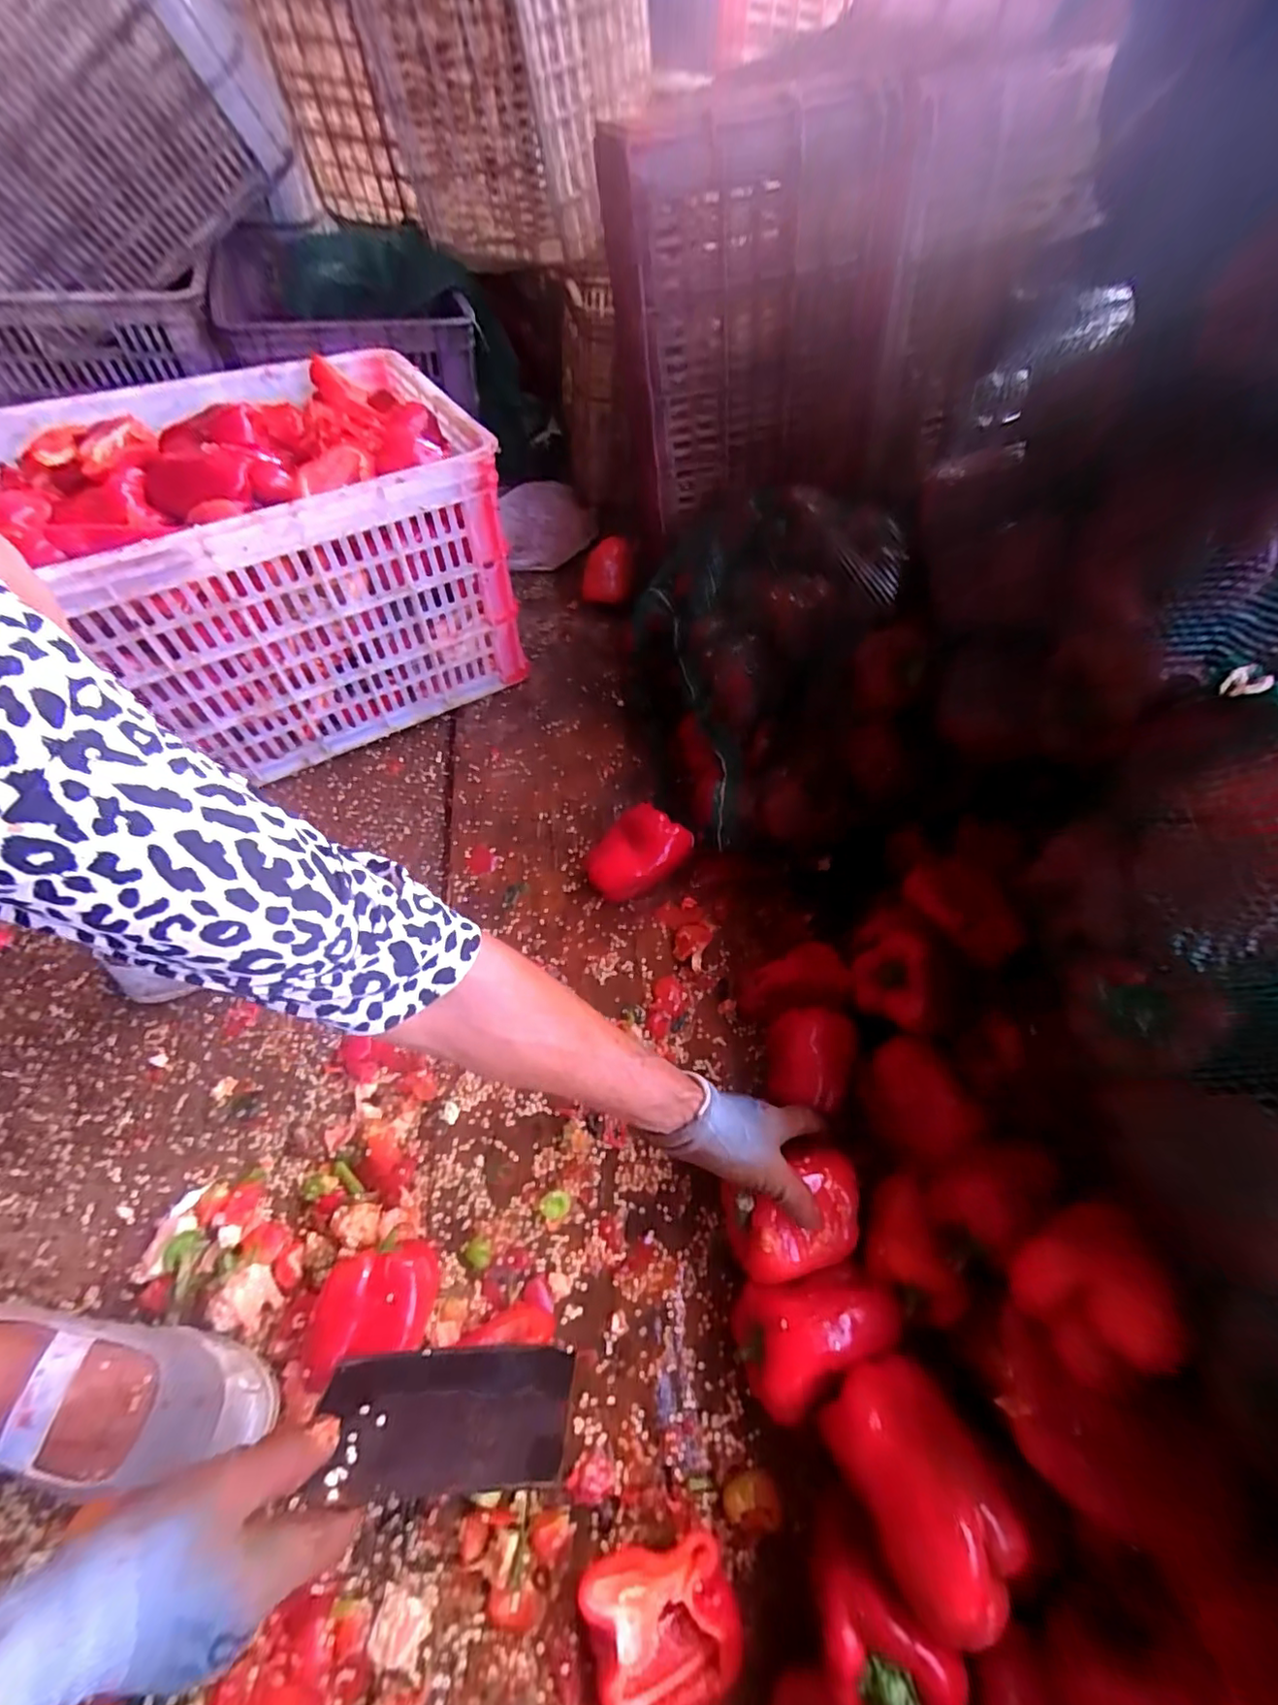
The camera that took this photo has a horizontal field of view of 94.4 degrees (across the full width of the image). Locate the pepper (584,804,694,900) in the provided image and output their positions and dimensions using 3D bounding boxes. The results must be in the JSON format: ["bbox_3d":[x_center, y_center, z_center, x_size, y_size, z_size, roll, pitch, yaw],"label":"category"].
[{"bbox_3d":[-0.004,0.005,0.643,0.088,0.072,0.106,34,61,18],"label":"pepper"}]

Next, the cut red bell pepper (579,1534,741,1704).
[{"bbox_3d":[0.015,0.482,0.367,0.091,0.030,0.079,-7,58,-7],"label":"cut red bell pepper"}]

